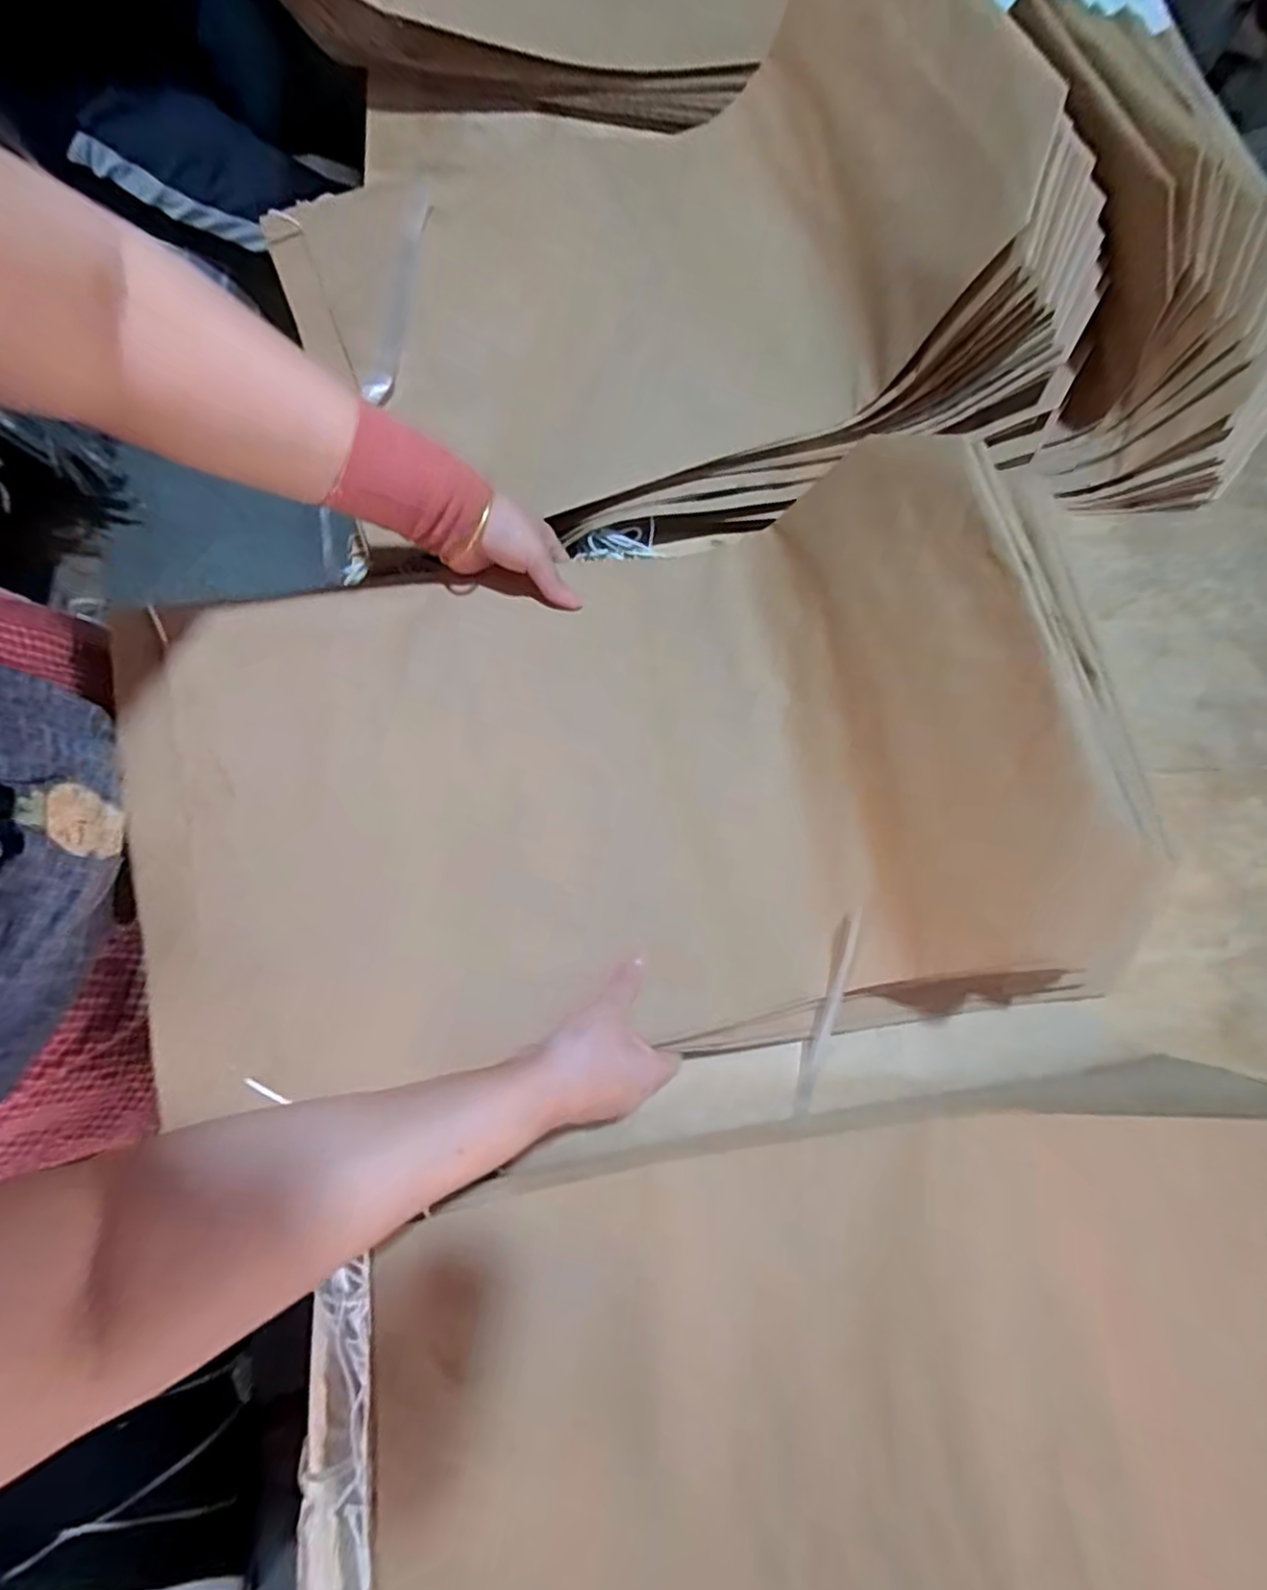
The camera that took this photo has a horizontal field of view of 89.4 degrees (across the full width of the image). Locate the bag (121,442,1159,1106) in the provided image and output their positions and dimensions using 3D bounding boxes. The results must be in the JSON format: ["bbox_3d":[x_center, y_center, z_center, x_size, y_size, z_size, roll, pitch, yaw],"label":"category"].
[{"bbox_3d":[-0.020,-0.017,0.418,0.581,0.155,0.382,-8,74,-4],"label":"bag"}]

